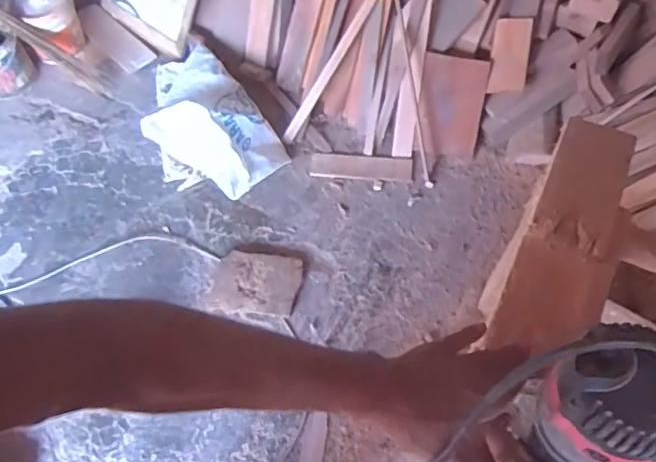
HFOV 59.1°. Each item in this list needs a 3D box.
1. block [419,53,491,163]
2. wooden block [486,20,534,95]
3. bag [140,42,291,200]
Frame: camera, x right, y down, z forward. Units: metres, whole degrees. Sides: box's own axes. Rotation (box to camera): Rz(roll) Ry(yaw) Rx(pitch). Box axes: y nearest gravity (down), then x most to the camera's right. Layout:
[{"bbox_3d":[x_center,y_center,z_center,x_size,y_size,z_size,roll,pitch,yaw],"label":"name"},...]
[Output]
[{"bbox_3d":[0.371,-0.370,1.741,0.190,0.024,0.295,7,98,5],"label":"block"},{"bbox_3d":[0.534,-0.513,1.692,0.109,0.034,0.223,10,93,5],"label":"wooden block"},{"bbox_3d":[-0.392,-0.345,1.751,0.327,0.166,0.580,-31,65,-17],"label":"bag"}]

